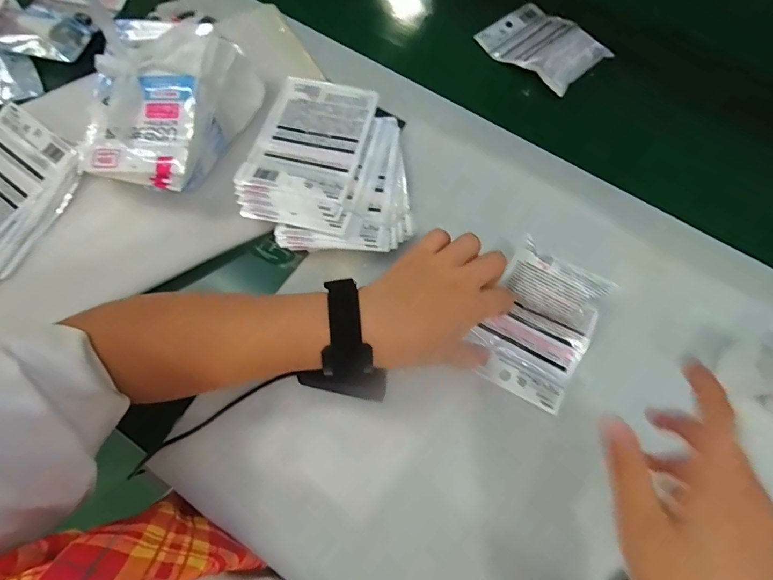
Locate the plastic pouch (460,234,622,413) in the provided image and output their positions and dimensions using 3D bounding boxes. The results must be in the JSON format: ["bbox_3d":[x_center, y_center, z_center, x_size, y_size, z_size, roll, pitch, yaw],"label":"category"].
[{"bbox_3d":[0.129,0.031,0.361,0.088,0.042,0.113,29,74,11],"label":"plastic pouch"}]

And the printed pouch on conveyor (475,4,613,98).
[{"bbox_3d":[0.183,-0.287,0.500,0.095,0.022,0.127,-40,61,-10],"label":"printed pouch on conveyor"}]

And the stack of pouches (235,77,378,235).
[{"bbox_3d":[-0.077,-0.137,0.421,0.106,0.017,0.165,10,72,3],"label":"stack of pouches"}]

